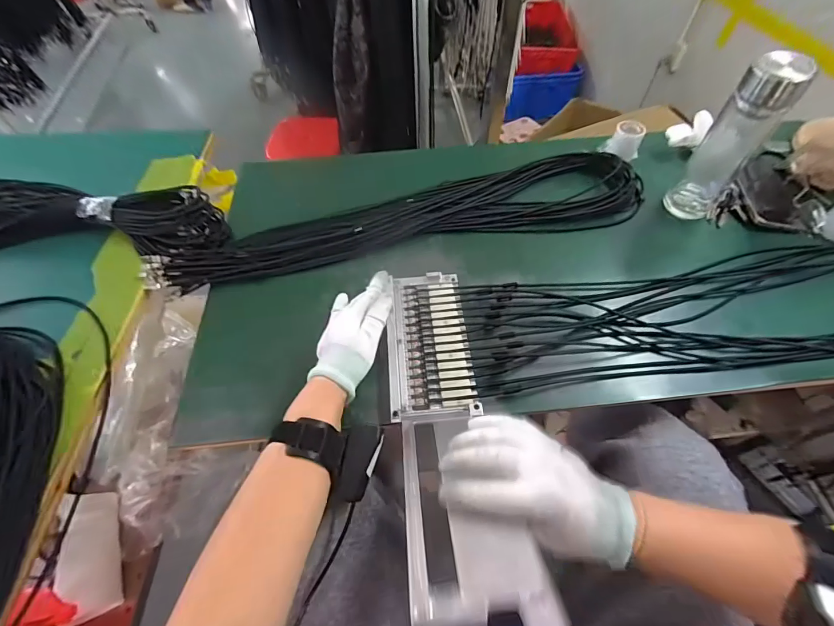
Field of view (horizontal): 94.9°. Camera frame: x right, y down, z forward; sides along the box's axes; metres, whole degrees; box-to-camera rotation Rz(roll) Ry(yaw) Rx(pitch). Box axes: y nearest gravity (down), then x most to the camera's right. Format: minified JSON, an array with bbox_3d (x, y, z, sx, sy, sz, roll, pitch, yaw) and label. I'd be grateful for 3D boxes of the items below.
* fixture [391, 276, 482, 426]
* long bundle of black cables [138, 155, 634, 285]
[{"bbox_3d":[0.017,0.034,0.465,0.096,0.015,0.201,-2,55,0],"label":"fixture"},{"bbox_3d":[-0.010,-0.137,0.587,0.742,0.047,0.123,-11,56,-6],"label":"long bundle of black cables"}]

